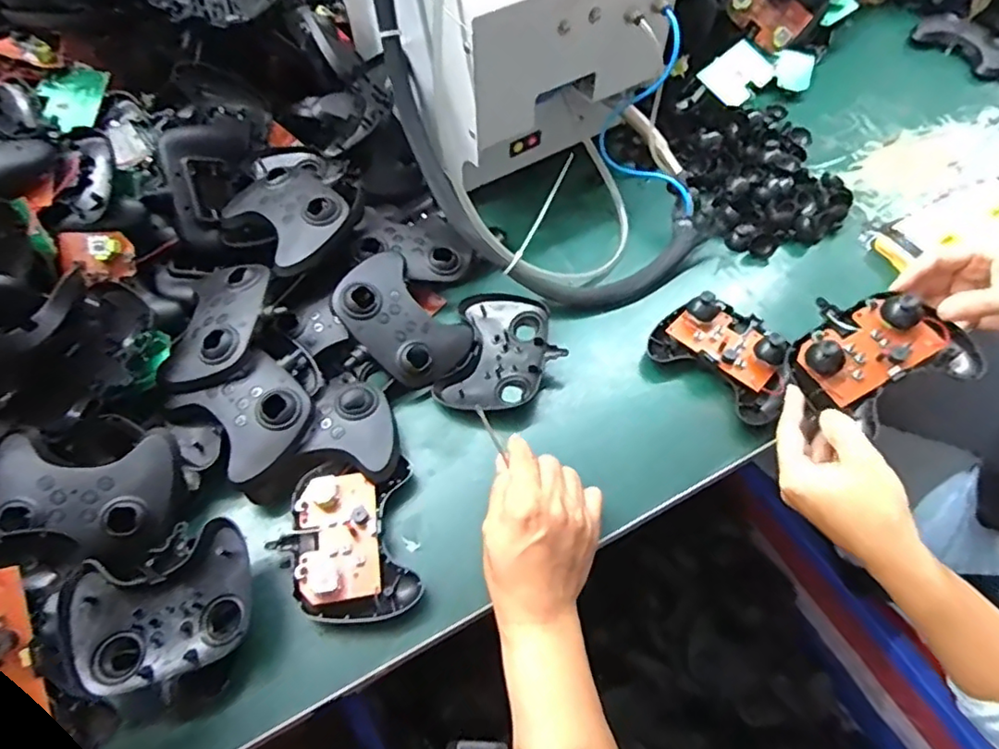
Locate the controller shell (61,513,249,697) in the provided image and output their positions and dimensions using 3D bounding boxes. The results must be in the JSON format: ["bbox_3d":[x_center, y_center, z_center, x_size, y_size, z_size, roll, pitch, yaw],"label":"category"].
[{"bbox_3d":[-0.228,0.164,0.400,0.128,0.041,0.093,-17,60,-9],"label":"controller shell"}]

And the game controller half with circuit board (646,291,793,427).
[{"bbox_3d":[0.201,-0.023,0.513,0.120,0.042,0.092,38,66,20],"label":"game controller half with circuit board"}]

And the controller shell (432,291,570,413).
[{"bbox_3d":[0.003,-0.020,0.522,0.097,0.023,0.127,11,60,7],"label":"controller shell"}]

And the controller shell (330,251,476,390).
[{"bbox_3d":[-0.082,-0.045,0.506,0.118,0.019,0.083,46,63,-8],"label":"controller shell"}]

